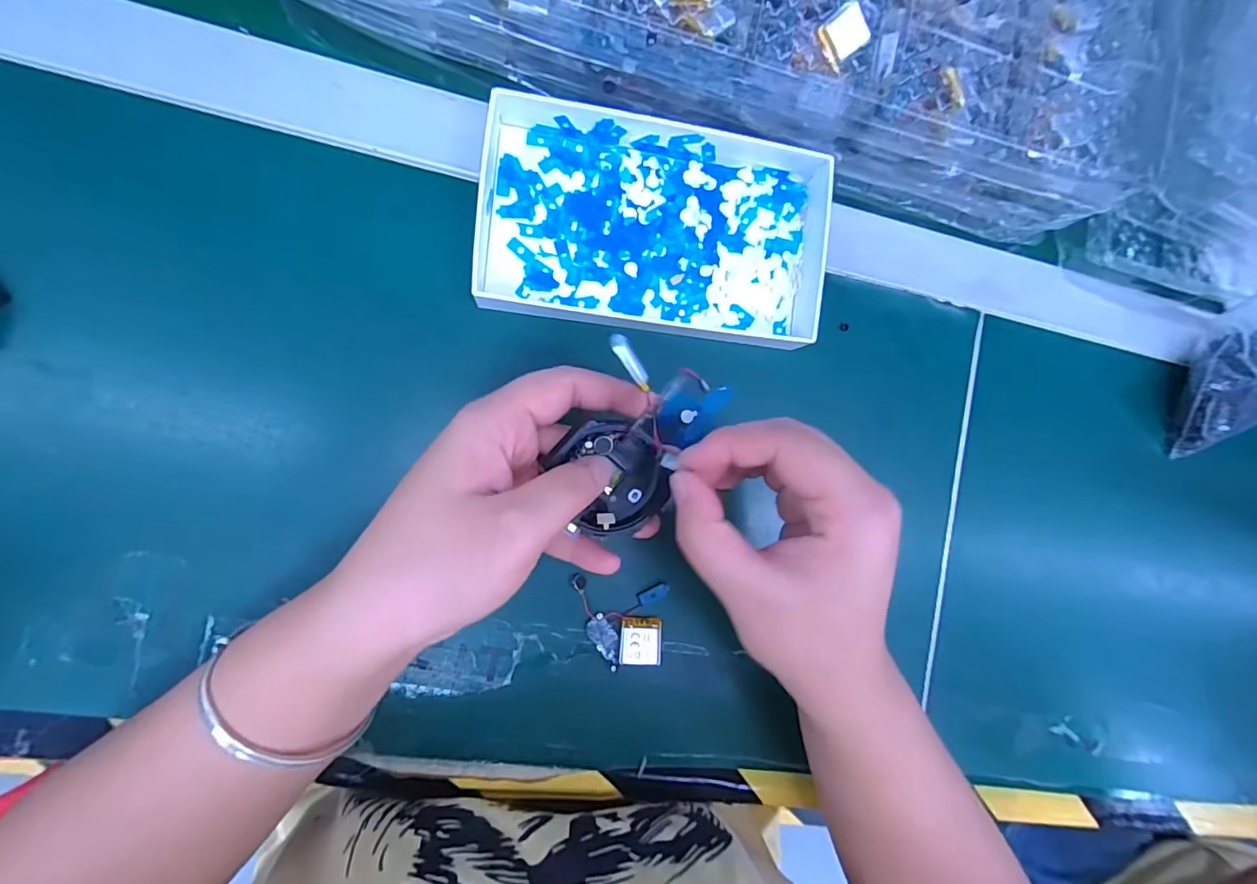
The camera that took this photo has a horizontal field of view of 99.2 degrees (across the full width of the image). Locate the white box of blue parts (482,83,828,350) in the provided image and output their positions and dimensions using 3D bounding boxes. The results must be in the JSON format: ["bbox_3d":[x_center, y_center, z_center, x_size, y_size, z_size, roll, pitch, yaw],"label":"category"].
[{"bbox_3d":[0.017,-0.113,0.276,0.178,0.027,0.105,7,89,-10],"label":"white box of blue parts"}]

